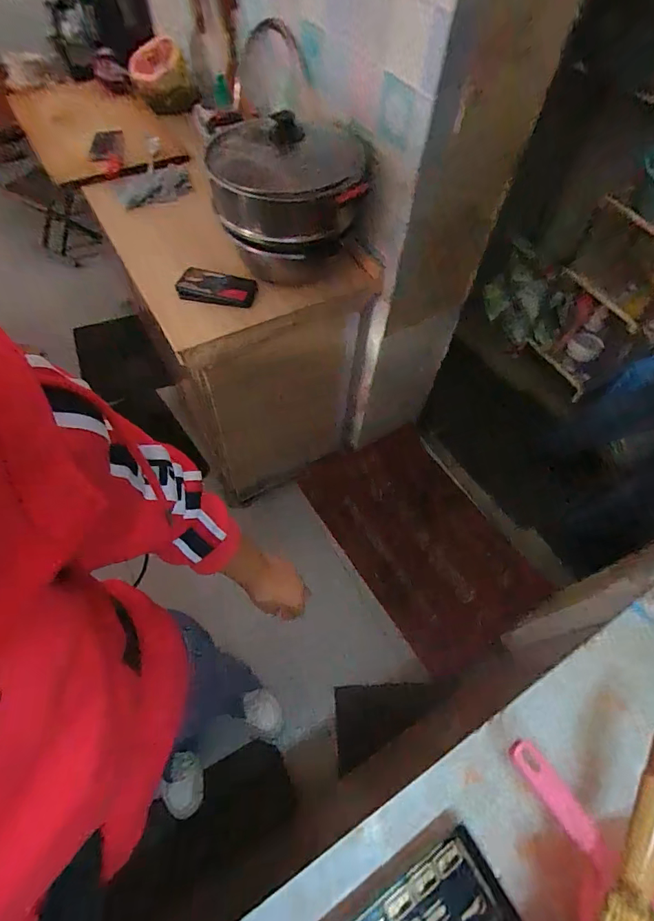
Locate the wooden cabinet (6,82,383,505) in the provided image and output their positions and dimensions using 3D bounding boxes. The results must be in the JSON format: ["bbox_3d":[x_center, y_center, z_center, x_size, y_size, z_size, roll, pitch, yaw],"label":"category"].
[{"bbox_3d":[-0.359,-0.484,1.364,0.476,0.765,1.030,-29,65,-18],"label":"wooden cabinet"}]

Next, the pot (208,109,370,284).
[{"bbox_3d":[-0.084,-0.541,0.898,0.298,0.225,0.354,-14,61,-11],"label":"pot"}]

